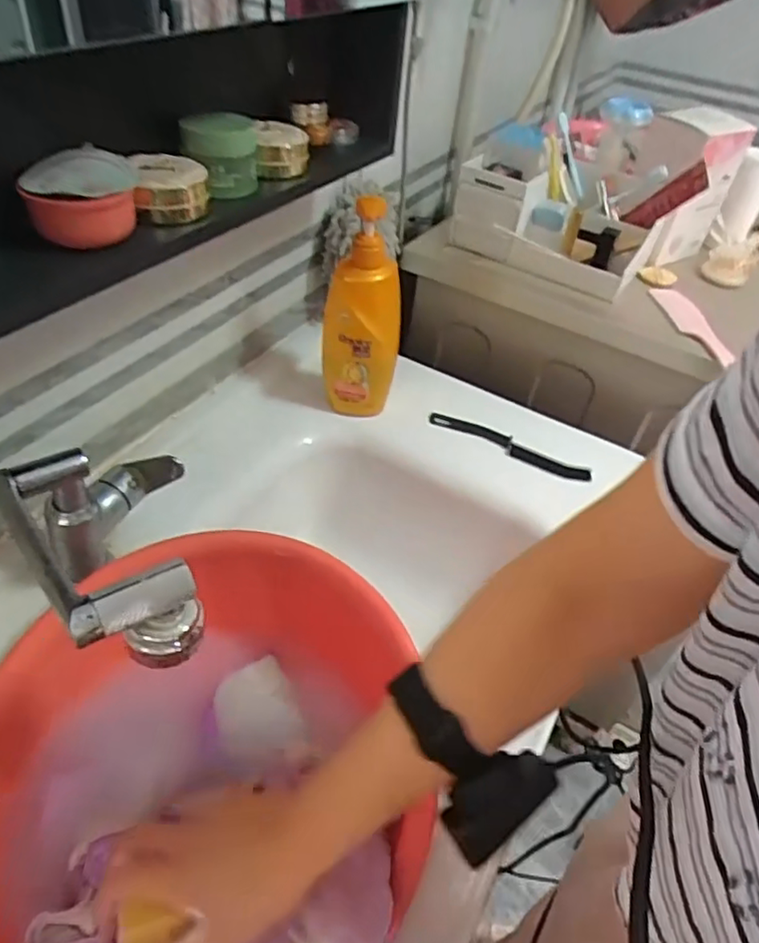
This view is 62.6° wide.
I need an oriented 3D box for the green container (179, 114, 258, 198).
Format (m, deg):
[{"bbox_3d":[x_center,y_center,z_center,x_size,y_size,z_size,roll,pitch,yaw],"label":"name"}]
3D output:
[{"bbox_3d":[-0.131,-0.261,0.516,0.059,0.051,0.052,-5,45,-12],"label":"green container"}]

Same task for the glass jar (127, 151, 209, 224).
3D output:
[{"bbox_3d":[-0.162,-0.221,0.485,0.055,0.036,0.058,-9,46,-16],"label":"glass jar"}]

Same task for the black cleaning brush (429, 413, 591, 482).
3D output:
[{"bbox_3d":[0.161,-0.033,0.778,0.205,0.009,0.028,24,47,17],"label":"black cleaning brush"}]

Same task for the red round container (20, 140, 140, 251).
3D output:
[{"bbox_3d":[-0.206,-0.191,0.438,0.068,0.045,0.069,-4,45,-11],"label":"red round container"}]

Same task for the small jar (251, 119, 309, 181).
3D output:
[{"bbox_3d":[-0.089,-0.292,0.566,0.047,0.035,0.053,-6,46,-13],"label":"small jar"}]

